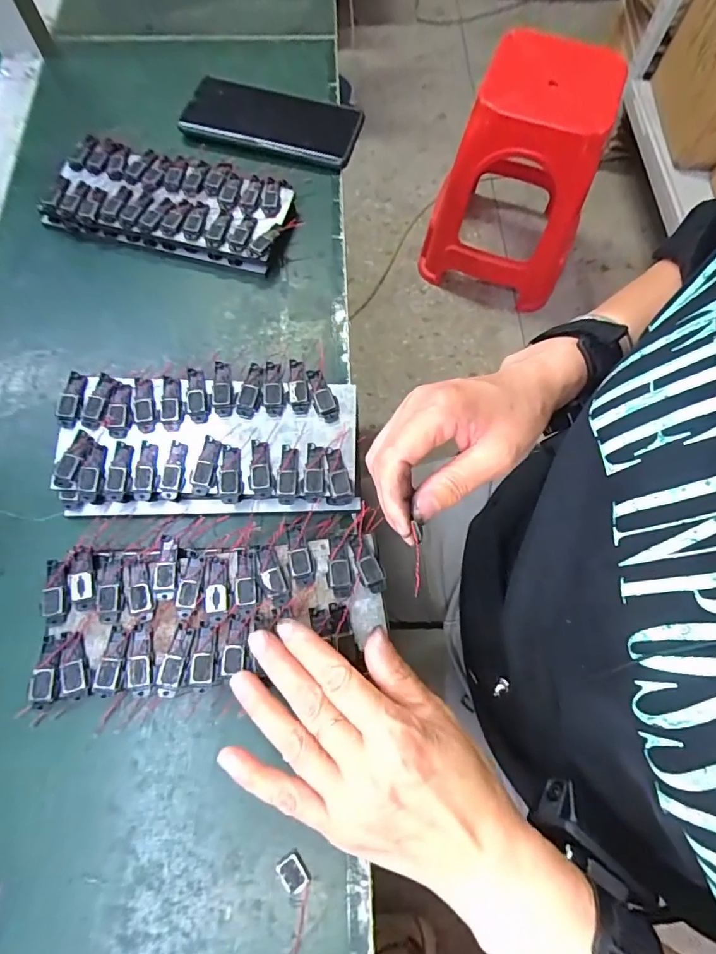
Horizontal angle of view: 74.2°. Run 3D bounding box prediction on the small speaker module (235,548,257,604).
[{"bbox_3d":[-0.069,0.060,0.292,0.013,0.004,0.036,-5,70,-2],"label":"small speaker module"}]

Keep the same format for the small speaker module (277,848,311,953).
[{"bbox_3d":[-0.033,0.230,0.253,0.017,0.004,0.049,-8,70,-4],"label":"small speaker module"}]

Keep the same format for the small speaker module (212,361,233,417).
[{"bbox_3d":[-0.095,-0.063,0.331,0.014,0.005,0.040,-6,70,-3],"label":"small speaker module"}]

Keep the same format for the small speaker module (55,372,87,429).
[{"bbox_3d":[-0.197,-0.054,0.325,0.013,0.005,0.039,7,70,2],"label":"small speaker module"}]

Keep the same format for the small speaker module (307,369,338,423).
[{"bbox_3d":[-0.025,-0.058,0.333,0.014,0.006,0.040,-17,71,-7],"label":"small speaker module"}]

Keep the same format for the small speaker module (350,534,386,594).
[{"bbox_3d":[0.006,0.054,0.298,0.014,0.005,0.038,-22,72,-9],"label":"small speaker module"}]

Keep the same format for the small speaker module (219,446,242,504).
[{"bbox_3d":[-0.086,-0.002,0.318,0.014,0.004,0.039,-3,74,-10],"label":"small speaker module"}]

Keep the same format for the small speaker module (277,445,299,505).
[{"bbox_3d":[-0.047,-0.003,0.316,0.015,0.004,0.039,-2,70,-2],"label":"small speaker module"}]

